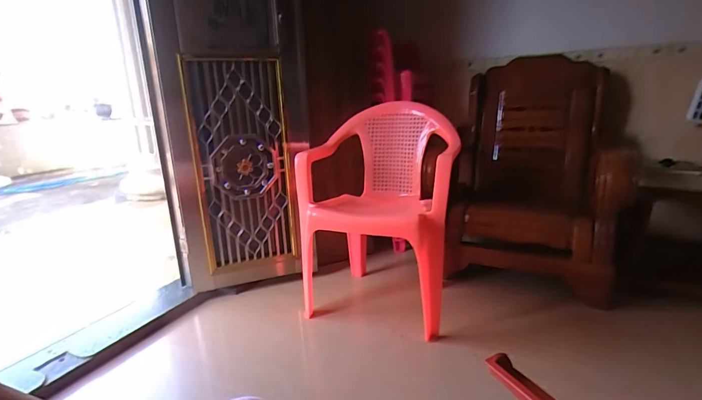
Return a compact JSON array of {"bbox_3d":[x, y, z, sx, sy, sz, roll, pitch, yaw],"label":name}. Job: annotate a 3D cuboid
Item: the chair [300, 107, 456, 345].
[{"bbox_3d":[0.112,-0.002,1.419,0.504,0.657,0.552,3,16,17],"label":"chair"}]

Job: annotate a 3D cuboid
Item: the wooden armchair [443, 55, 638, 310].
[{"bbox_3d":[0.736,-0.150,1.535,0.619,0.797,0.598,6,17,27],"label":"wooden armchair"}]

